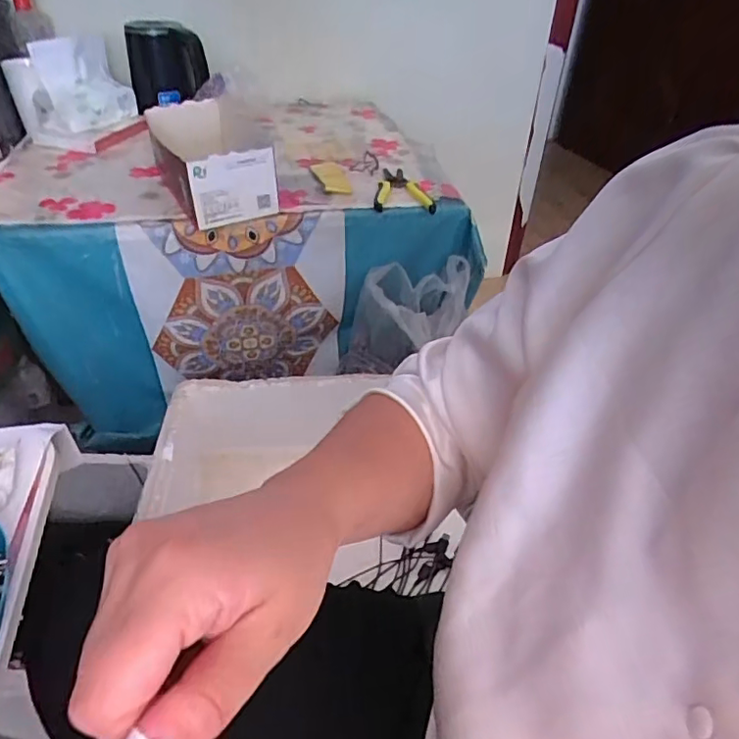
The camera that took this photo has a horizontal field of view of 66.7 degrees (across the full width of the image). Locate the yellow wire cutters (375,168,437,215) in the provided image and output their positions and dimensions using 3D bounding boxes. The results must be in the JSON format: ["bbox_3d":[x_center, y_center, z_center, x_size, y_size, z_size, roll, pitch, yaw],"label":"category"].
[{"bbox_3d":[0.060,-0.286,0.887,0.092,0.012,0.172,6,39,4],"label":"yellow wire cutters"}]

